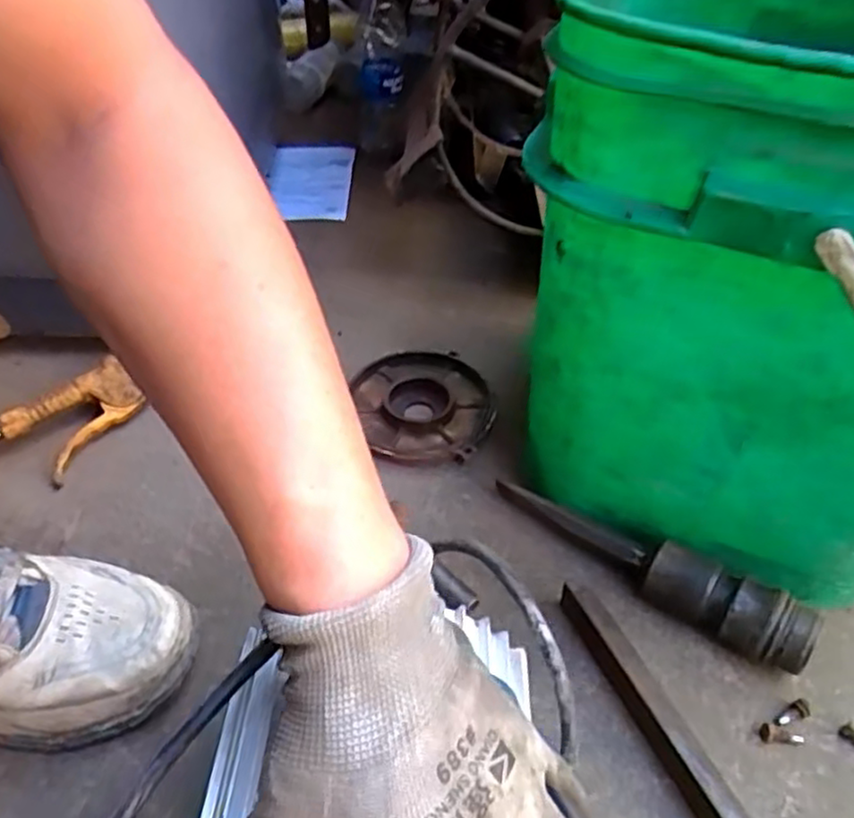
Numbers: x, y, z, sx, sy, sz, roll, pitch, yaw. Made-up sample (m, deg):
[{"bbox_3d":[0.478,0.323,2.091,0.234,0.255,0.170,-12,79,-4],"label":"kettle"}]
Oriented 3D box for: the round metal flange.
[{"bbox_3d":[-0.004,-0.001,0.618,0.120,0.023,0.124,-2,45,2],"label":"round metal flange"}]

